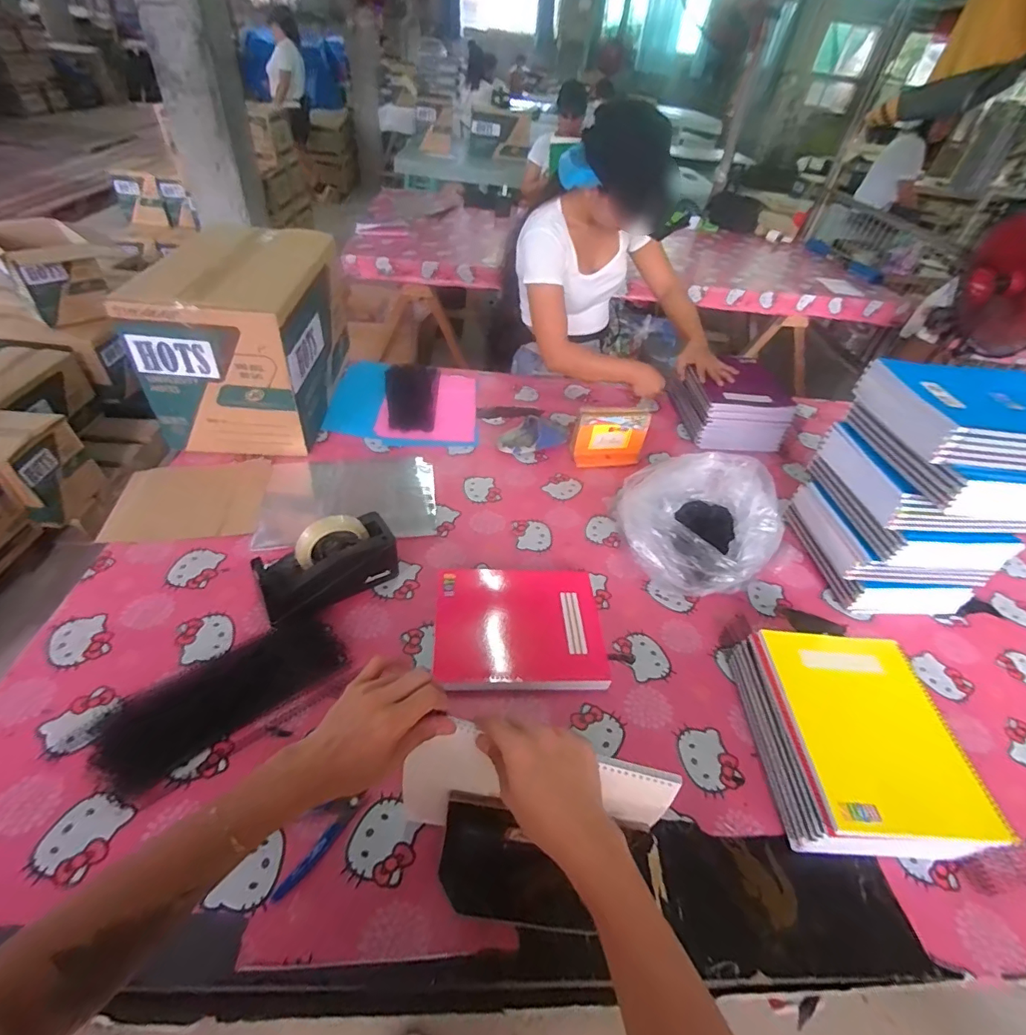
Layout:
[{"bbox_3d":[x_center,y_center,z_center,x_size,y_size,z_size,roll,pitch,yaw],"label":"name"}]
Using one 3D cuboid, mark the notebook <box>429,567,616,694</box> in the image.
[{"bbox_3d":[0.010,0.165,0.758,0.245,0.033,0.195,1,43,-6],"label":"notebook"}]

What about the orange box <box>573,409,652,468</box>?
[{"bbox_3d":[0.211,-0.173,1.082,0.162,0.113,0.066,-9,45,-16],"label":"orange box"}]

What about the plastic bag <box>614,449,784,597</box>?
[{"bbox_3d":[0.332,0.011,0.886,0.258,0.136,0.234,-25,52,-29],"label":"plastic bag"}]

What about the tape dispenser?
[{"bbox_3d":[-0.276,0.069,0.746,0.198,0.107,0.079,-28,52,-32],"label":"tape dispenser"}]

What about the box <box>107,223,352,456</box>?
[{"bbox_3d":[-0.538,-0.379,1.050,0.274,0.293,0.436,1,43,-6],"label":"box"}]

